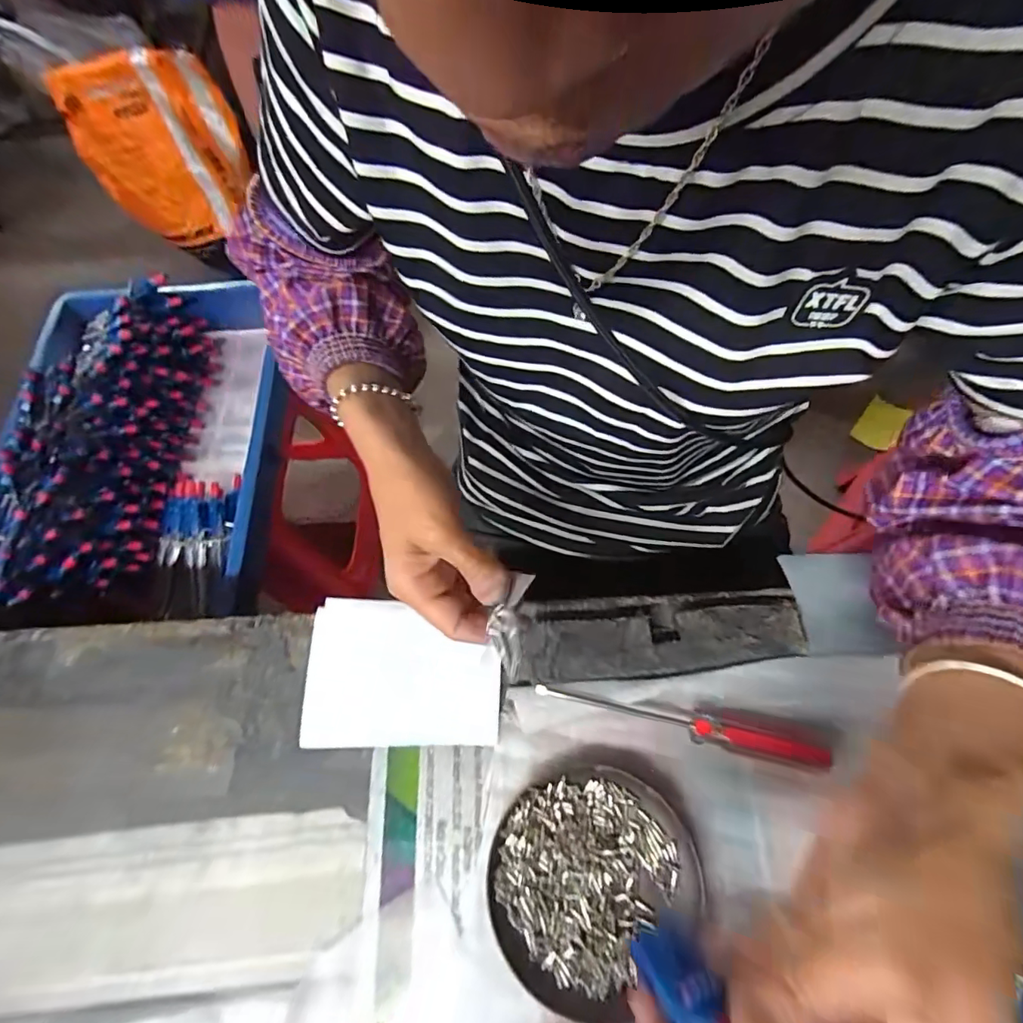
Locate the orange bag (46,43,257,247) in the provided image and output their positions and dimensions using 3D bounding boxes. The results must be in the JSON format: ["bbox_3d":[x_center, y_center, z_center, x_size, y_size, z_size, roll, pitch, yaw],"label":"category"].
[{"bbox_3d":[-0.780,-0.810,1.143,0.319,0.375,0.080,-21,24,-11],"label":"orange bag"}]

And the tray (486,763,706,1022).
[{"bbox_3d":[0.044,0.208,0.292,0.115,0.019,0.106,-1,66,2],"label":"tray"}]

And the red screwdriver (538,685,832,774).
[{"bbox_3d":[0.106,0.130,0.321,0.179,0.019,0.025,12,67,7],"label":"red screwdriver"}]

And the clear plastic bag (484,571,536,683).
[{"bbox_3d":[-0.001,0.057,0.263,0.020,0.022,0.056,6,66,5],"label":"clear plastic bag"}]

